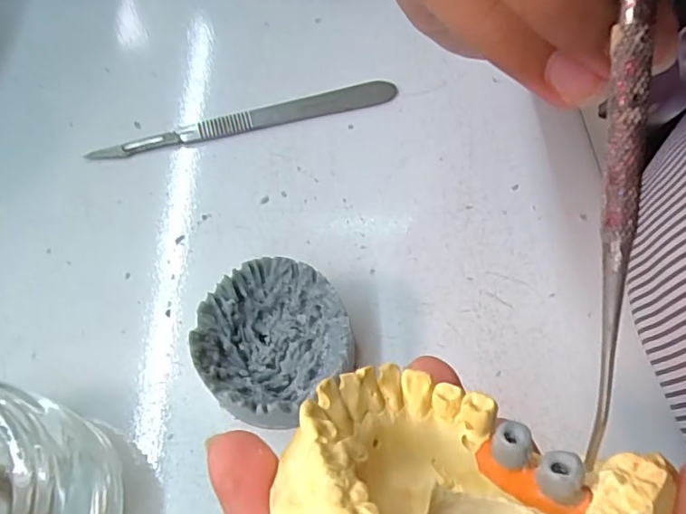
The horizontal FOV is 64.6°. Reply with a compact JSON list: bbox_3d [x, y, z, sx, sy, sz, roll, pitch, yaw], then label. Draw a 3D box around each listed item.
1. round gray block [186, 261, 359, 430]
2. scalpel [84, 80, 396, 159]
[{"bbox_3d":[-0.023,0.028,0.184,0.050,0.028,0.047,-2,64,3],"label":"round gray block"},{"bbox_3d":[-0.042,-0.060,0.244,0.135,0.004,0.012,-18,64,-5],"label":"scalpel"}]

